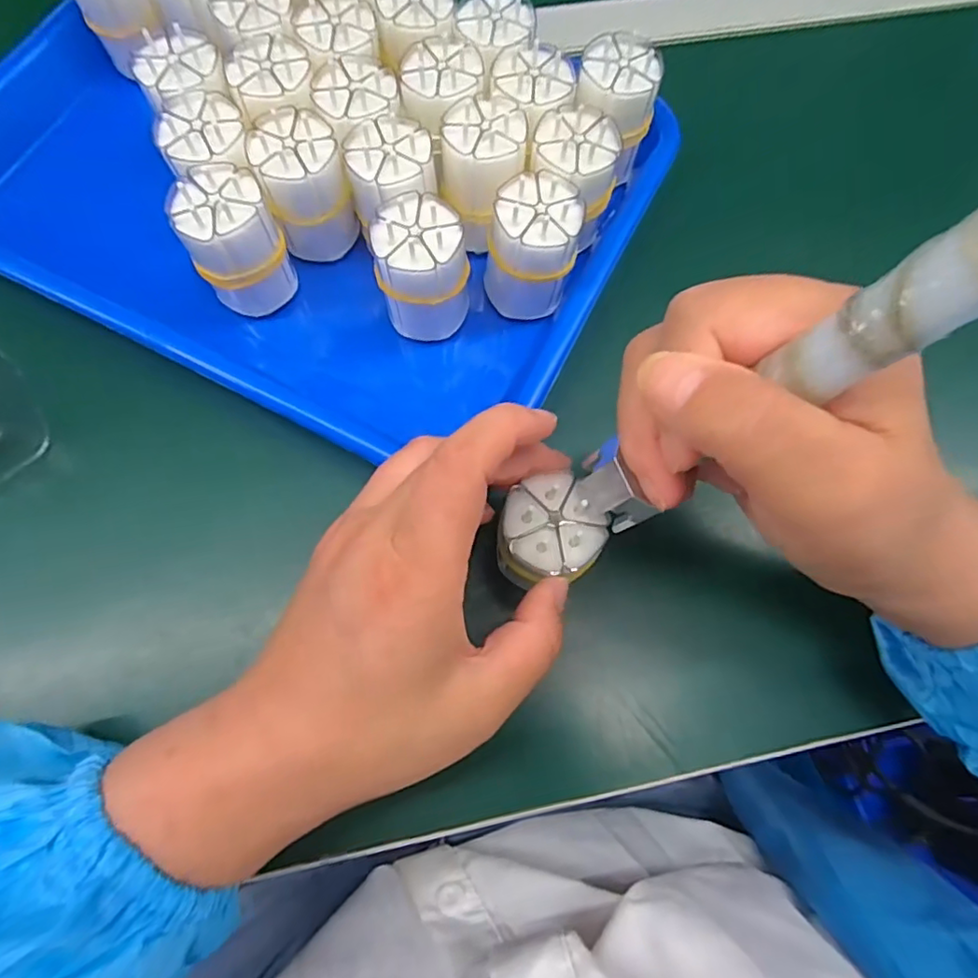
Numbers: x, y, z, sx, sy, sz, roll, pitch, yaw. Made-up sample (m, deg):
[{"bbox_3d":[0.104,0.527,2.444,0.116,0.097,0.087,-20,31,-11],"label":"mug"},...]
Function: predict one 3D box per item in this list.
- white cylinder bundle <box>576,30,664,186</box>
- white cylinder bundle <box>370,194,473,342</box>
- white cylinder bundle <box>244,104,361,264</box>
[{"bbox_3d":[0.061,-0.187,0.291,0.037,0.053,0.039,8,72,1],"label":"white cylinder bundle"},{"bbox_3d":[-0.030,-0.098,0.264,0.042,0.058,0.043,-4,73,-3],"label":"white cylinder bundle"},{"bbox_3d":[-0.086,-0.141,0.276,0.036,0.055,0.035,-19,74,-7],"label":"white cylinder bundle"}]

